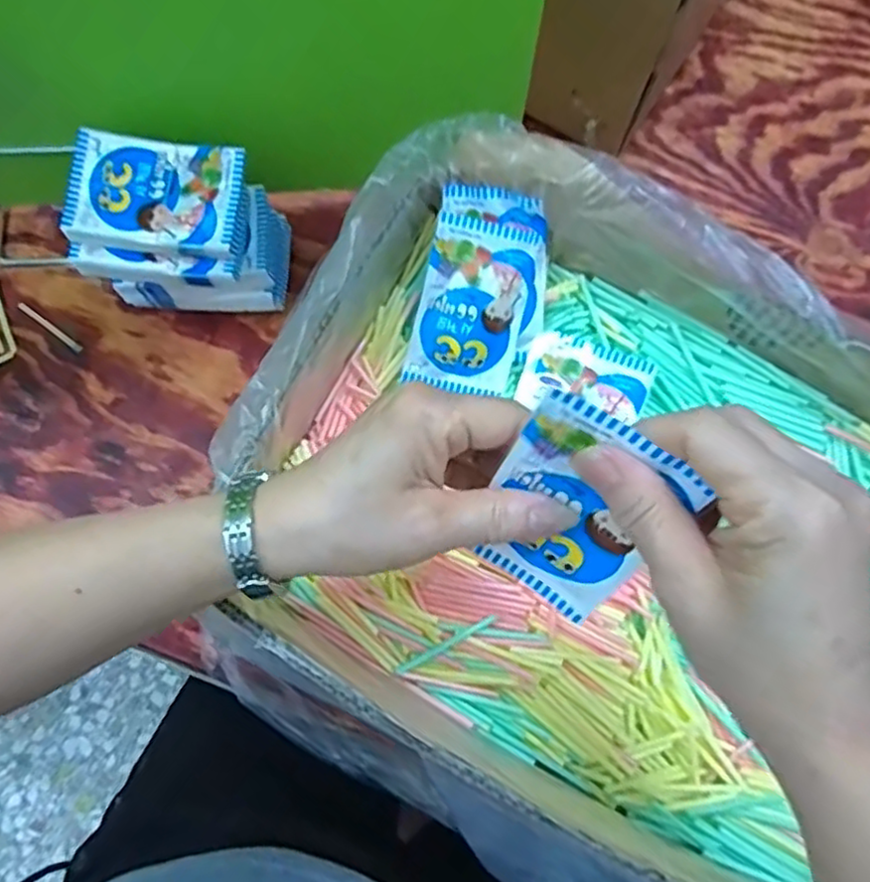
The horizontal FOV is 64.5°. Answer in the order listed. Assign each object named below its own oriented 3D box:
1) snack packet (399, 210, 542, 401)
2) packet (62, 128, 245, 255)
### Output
[{"bbox_3d":[0.024,-0.082,0.423,0.067,0.011,0.101,10,104,-2],"label":"snack packet"},{"bbox_3d":[-0.177,-0.160,0.439,0.102,0.021,0.069,7,73,1],"label":"packet"}]

